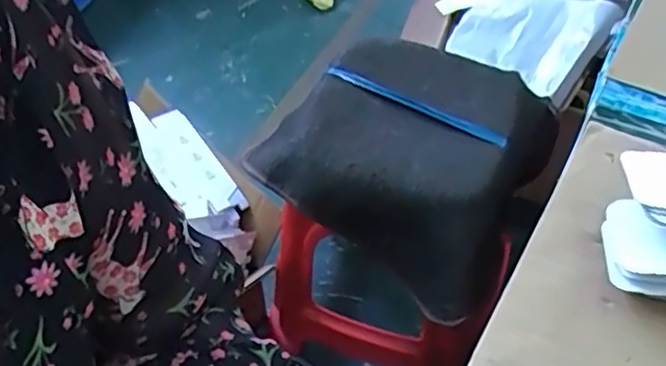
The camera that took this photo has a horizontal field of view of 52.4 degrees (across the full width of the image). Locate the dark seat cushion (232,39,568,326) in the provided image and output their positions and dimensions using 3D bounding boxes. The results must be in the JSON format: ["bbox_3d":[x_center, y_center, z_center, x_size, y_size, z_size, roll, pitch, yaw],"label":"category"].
[{"bbox_3d":[0.118,-0.051,0.941,0.339,0.123,0.354,27,55,23],"label":"dark seat cushion"}]

